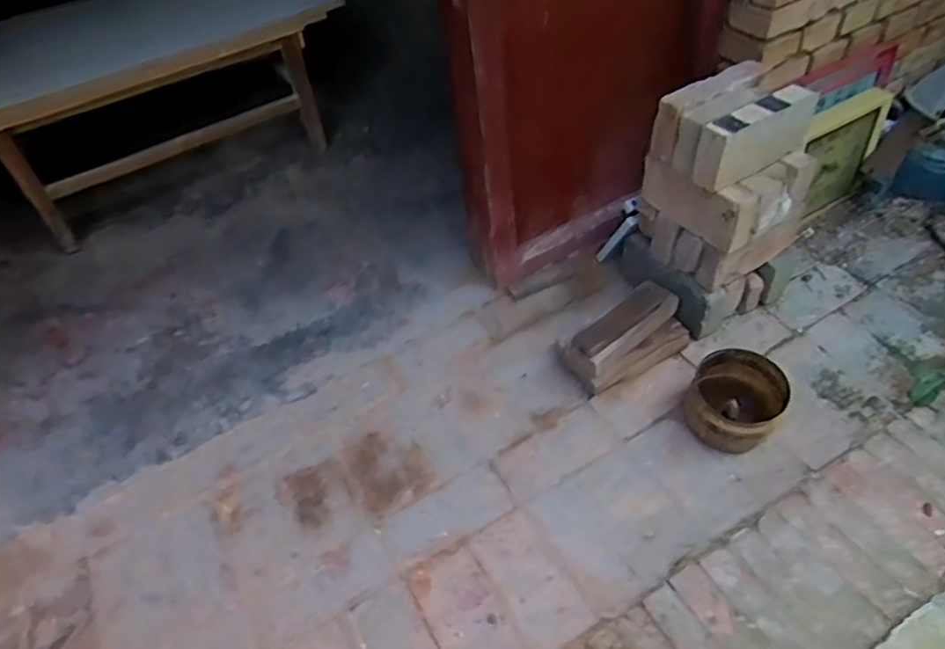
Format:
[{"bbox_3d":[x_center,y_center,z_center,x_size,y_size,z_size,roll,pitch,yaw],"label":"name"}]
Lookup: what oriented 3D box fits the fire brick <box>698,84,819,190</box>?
[{"bbox_3d":[0.501,-0.334,1.062,0.241,0.109,0.066,-27,50,-16],"label":"fire brick"}]

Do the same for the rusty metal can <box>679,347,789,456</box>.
[{"bbox_3d":[0.480,0.144,1.114,0.151,0.139,0.157,-3,49,3],"label":"rusty metal can"}]

